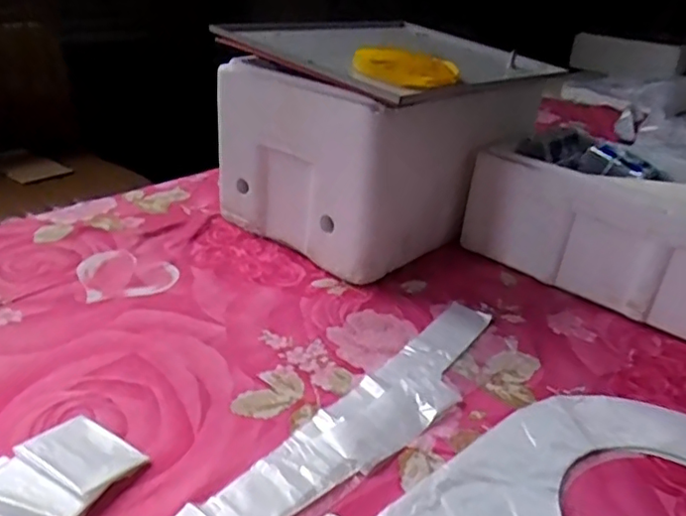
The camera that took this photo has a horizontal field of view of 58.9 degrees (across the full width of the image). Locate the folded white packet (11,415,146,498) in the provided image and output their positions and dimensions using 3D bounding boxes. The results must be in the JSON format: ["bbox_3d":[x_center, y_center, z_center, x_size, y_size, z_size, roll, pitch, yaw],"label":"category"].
[{"bbox_3d":[-0.208,0.158,0.487,0.079,0.017,0.064,19,30,23],"label":"folded white packet"}]

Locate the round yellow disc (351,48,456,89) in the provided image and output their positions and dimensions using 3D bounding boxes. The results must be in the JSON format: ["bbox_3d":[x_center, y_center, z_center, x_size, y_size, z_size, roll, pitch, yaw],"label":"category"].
[{"bbox_3d":[0.080,-0.244,0.763,0.127,0.028,0.137,8,26,4],"label":"round yellow disc"}]

